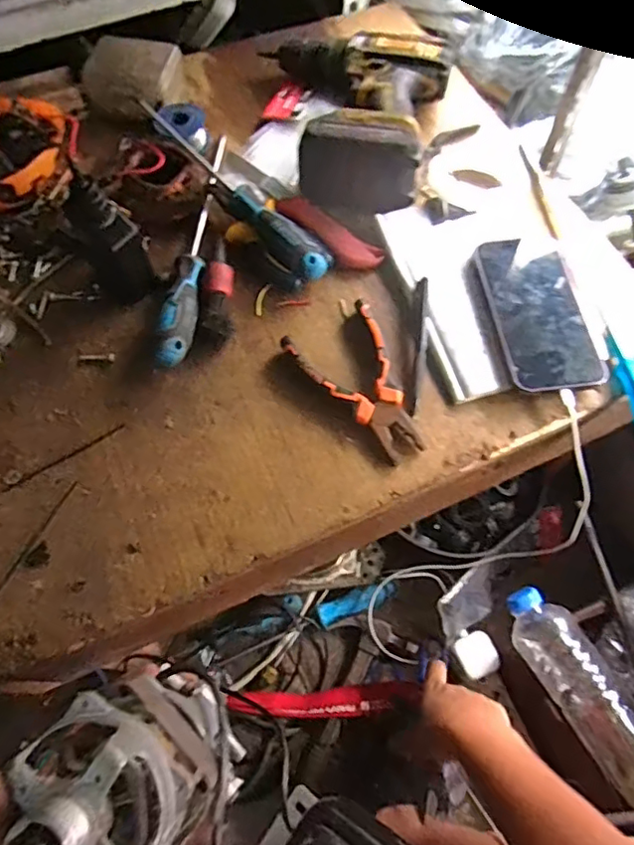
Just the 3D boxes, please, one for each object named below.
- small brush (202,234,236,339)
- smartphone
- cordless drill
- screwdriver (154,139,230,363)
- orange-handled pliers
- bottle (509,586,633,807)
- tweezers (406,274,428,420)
[{"bbox_3d":[-0.090,-0.127,0.542,0.025,0.019,0.102,0,64,1],"label":"small brush"},{"bbox_3d":[0.198,-0.100,0.522,0.075,0.012,0.156,-6,64,-2],"label":"smartphone"},{"bbox_3d":[0.028,-0.333,0.611,0.187,0.070,0.209,14,65,8],"label":"cordless drill"},{"bbox_3d":[-0.116,-0.181,0.565,0.027,0.036,0.298,2,64,2],"label":"screwdriver"},{"bbox_3d":[0.038,-0.032,0.499,0.082,0.022,0.144,-25,66,-11],"label":"orange-handled pliers"},{"bbox_3d":[0.260,0.256,0.560,0.059,0.056,0.214,-30,80,-12],"label":"bottle"},{"bbox_3d":[0.090,-0.072,0.514,0.011,0.011,0.131,7,65,4],"label":"tweezers"}]

